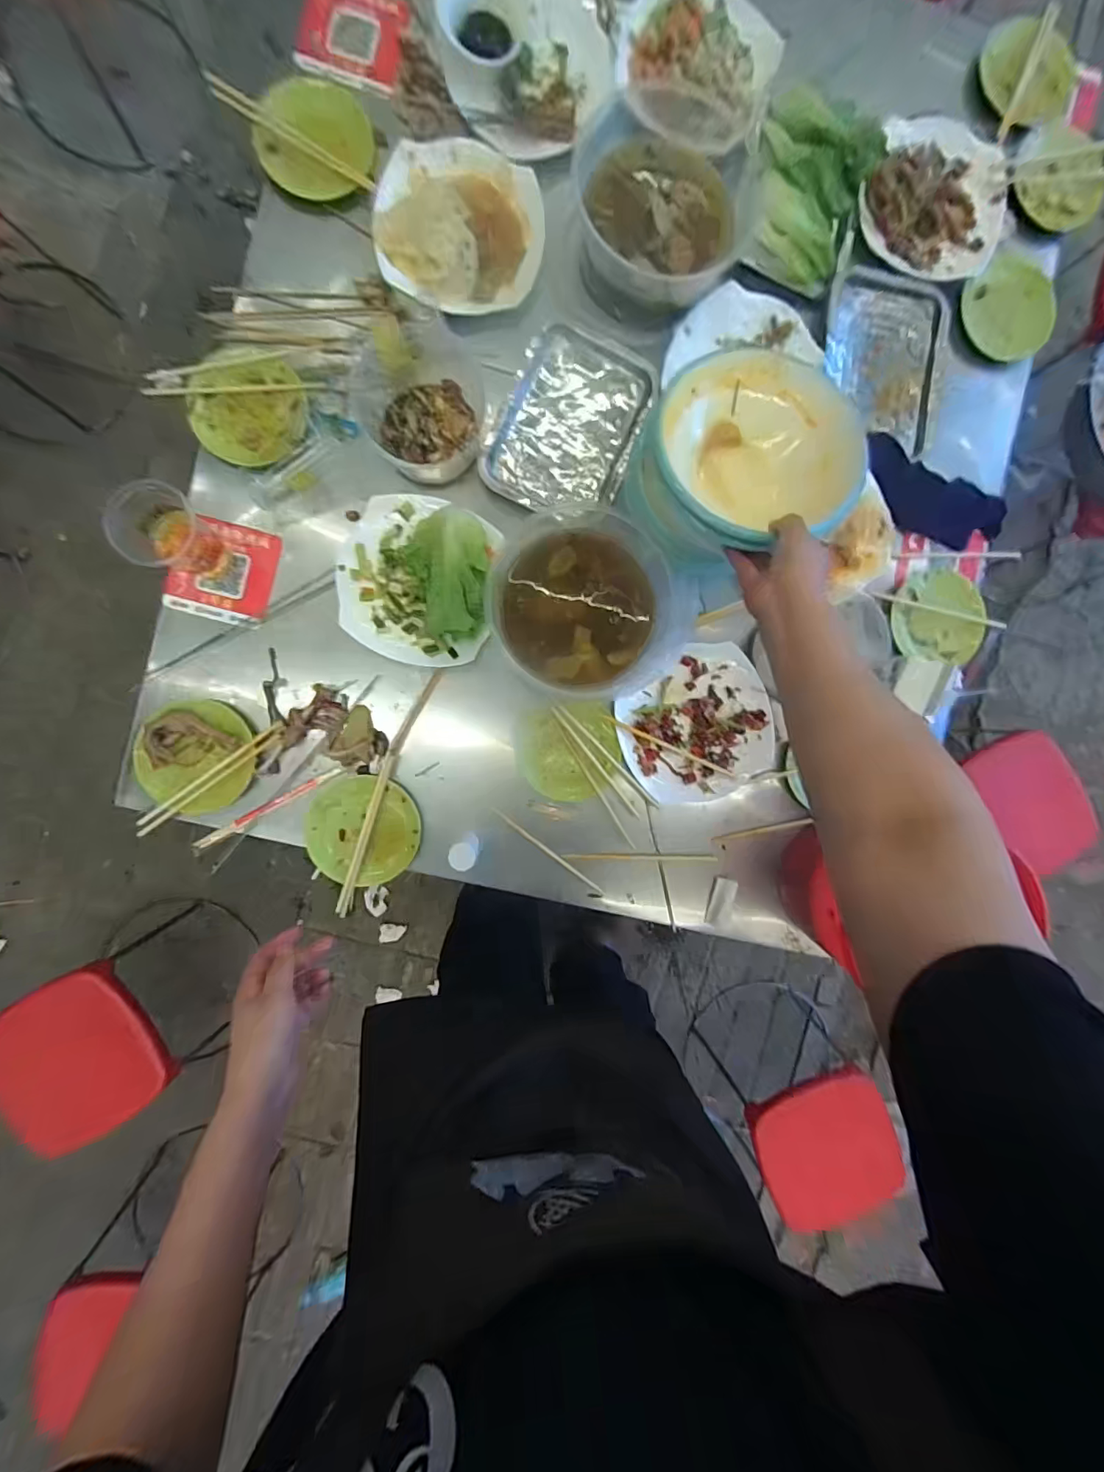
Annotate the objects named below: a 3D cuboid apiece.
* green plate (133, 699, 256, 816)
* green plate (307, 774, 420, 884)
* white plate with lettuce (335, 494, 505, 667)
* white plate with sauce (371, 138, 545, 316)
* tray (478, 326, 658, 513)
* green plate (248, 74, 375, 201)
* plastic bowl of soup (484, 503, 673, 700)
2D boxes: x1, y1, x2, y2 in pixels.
[{"bbox_3d":[-0.480,0.029,0.692,0.148,0.034,0.149,0,93,-5],"label":"green plate"},{"bbox_3d":[-0.261,0.132,0.718,0.148,0.027,0.145,0,93,-5],"label":"green plate"},{"bbox_3d":[-0.183,-0.212,0.692,0.203,0.073,0.218,0,93,-5],"label":"white plate with lettuce"},{"bbox_3d":[-0.122,-0.678,0.678,0.217,0.035,0.217,0,93,-5],"label":"white plate with sauce"},{"bbox_3d":[0.026,-0.439,0.729,0.190,0.025,0.259,24,91,-6],"label":"tray"},{"bbox_3d":[-0.316,-0.790,0.688,0.127,0.031,0.144,20,89,-19],"label":"green plate"},{"bbox_3d":[0.033,-0.182,0.689,0.243,0.083,0.266,0,93,-5],"label":"plastic bowl of soup"}]

